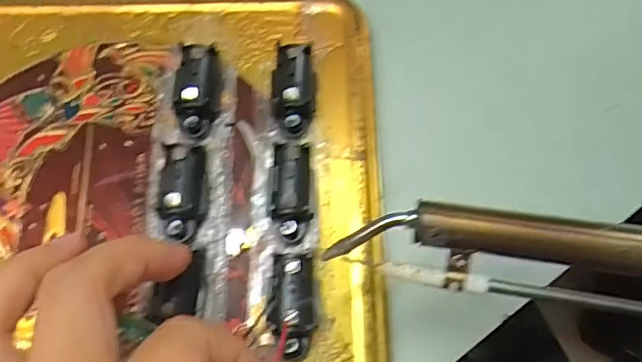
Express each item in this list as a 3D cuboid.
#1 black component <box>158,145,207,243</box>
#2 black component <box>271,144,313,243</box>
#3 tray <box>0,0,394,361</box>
[{"bbox_3d":[-0.050,0.004,0.205,0.016,0.006,0.036,-1,75,0],"label":"black component"},{"bbox_3d":[-0.010,0.005,0.203,0.013,0.013,0.033,1,75,1],"label":"black component"},{"bbox_3d":[-0.072,0.035,0.199,0.189,0.013,0.231,-1,75,0],"label":"tray"}]

